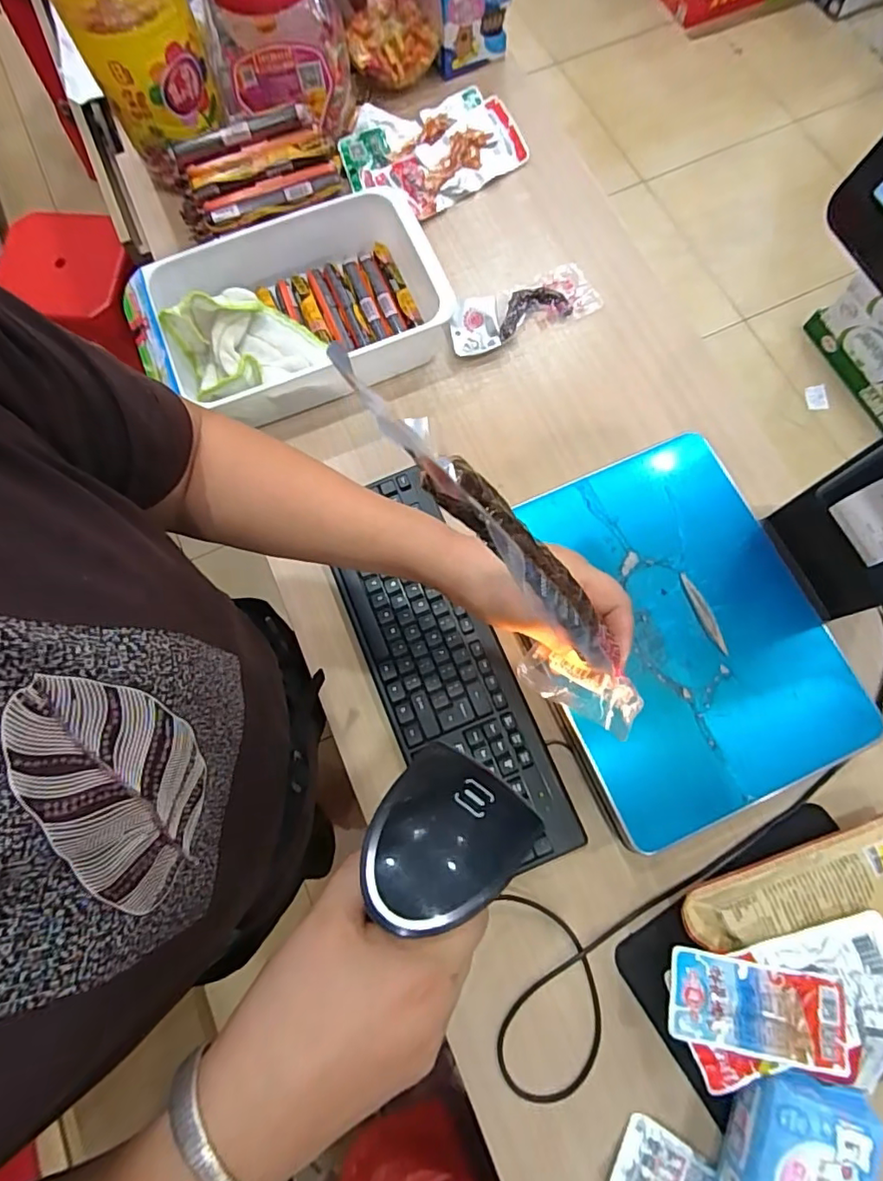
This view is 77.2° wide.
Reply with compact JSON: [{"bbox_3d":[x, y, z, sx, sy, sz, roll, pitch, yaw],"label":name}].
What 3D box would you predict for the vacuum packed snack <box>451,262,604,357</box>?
[{"bbox_3d":[0.100,-0.358,0.691,0.192,0.026,0.073,-23,77,-5],"label":"vacuum packed snack"}]

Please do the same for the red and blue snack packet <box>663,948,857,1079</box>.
[{"bbox_3d":[0.265,0.352,0.465,0.137,0.007,0.066,7,68,9],"label":"red and blue snack packet"}]

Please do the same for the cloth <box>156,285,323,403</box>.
[{"bbox_3d":[-0.219,-0.285,0.640,0.154,0.070,0.146,-25,77,-5],"label":"cloth"}]

